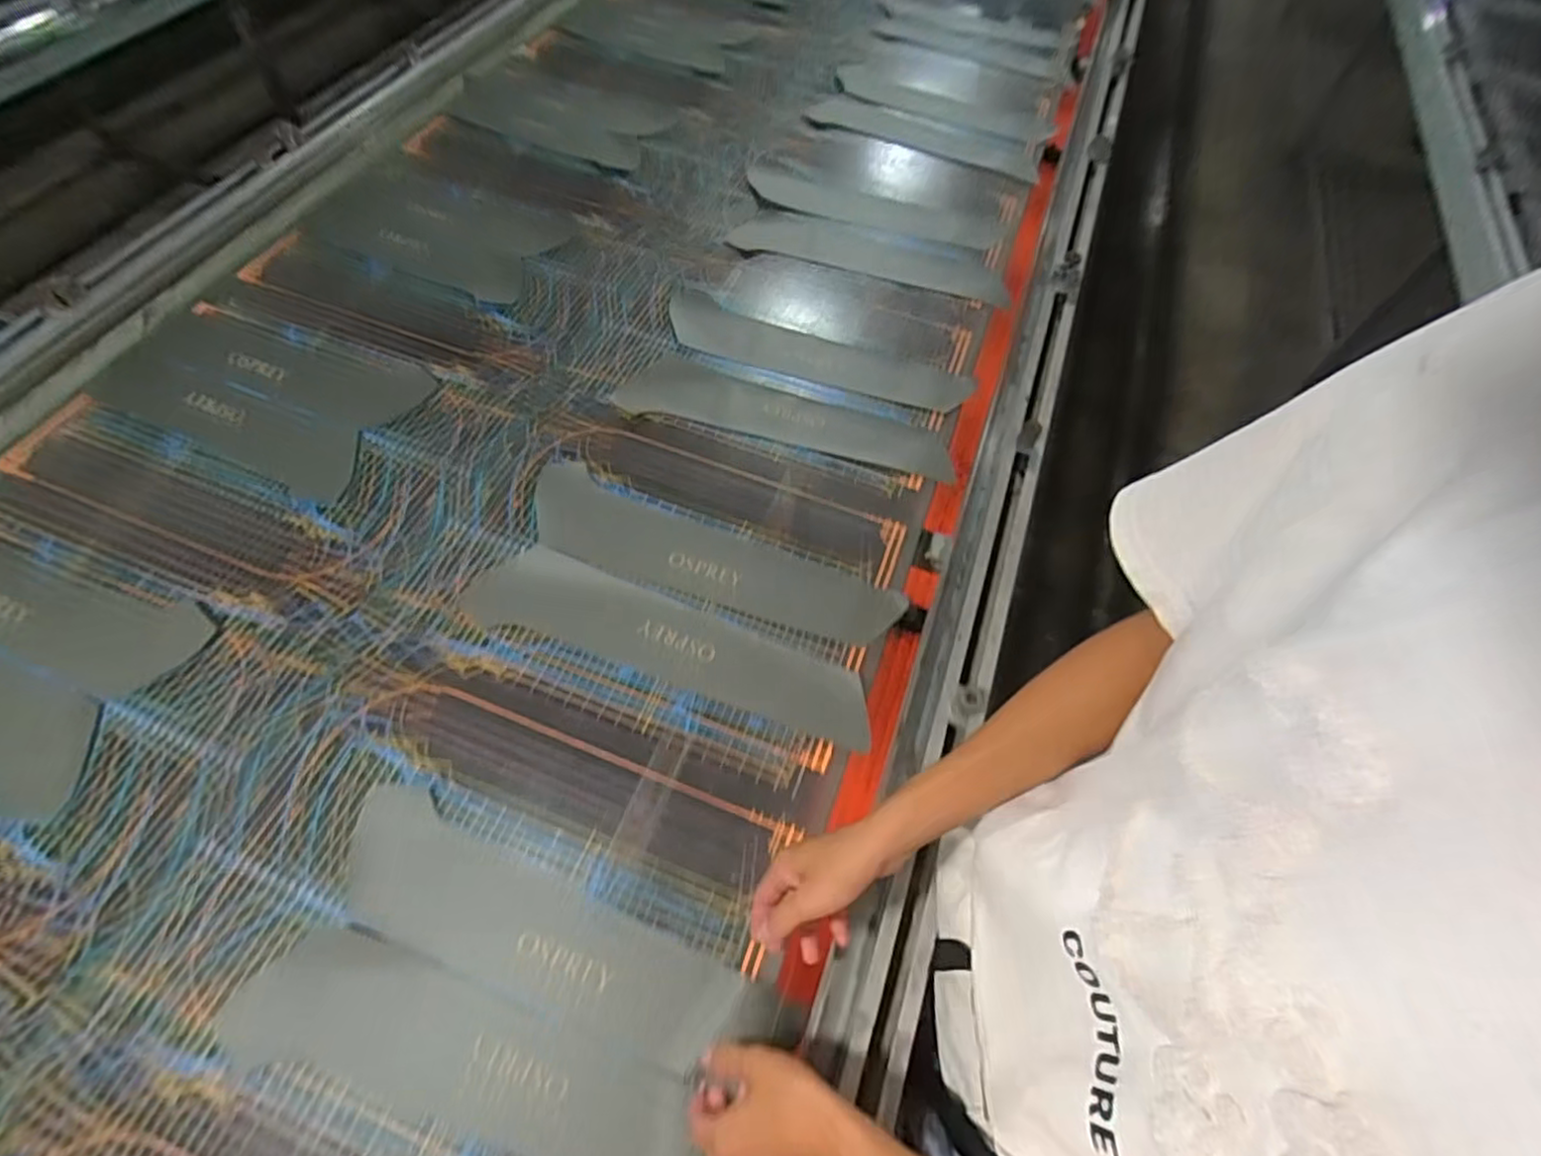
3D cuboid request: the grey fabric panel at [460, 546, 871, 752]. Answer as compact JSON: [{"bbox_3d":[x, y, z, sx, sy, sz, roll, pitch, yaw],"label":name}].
[{"bbox_3d":[-0.106,0.062,0.707,0.443,0.062,0.096,17,62,7],"label":"grey fabric panel"}]

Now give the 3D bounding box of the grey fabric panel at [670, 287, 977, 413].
[{"bbox_3d":[0.071,-0.327,0.979,0.455,0.013,0.123,17,54,0],"label":"grey fabric panel"}]

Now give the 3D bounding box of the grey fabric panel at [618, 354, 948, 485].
[{"bbox_3d":[0.025,-0.221,0.908,0.446,0.042,0.106,10,60,3],"label":"grey fabric panel"}]

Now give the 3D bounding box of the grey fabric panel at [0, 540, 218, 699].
[{"bbox_3d":[-0.783,0.030,0.698,0.378,0.012,0.109,16,62,6],"label":"grey fabric panel"}]

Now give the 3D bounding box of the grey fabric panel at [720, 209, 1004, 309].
[{"bbox_3d":[0.172,-0.547,1.131,0.470,0.015,0.134,12,54,-4],"label":"grey fabric panel"}]

